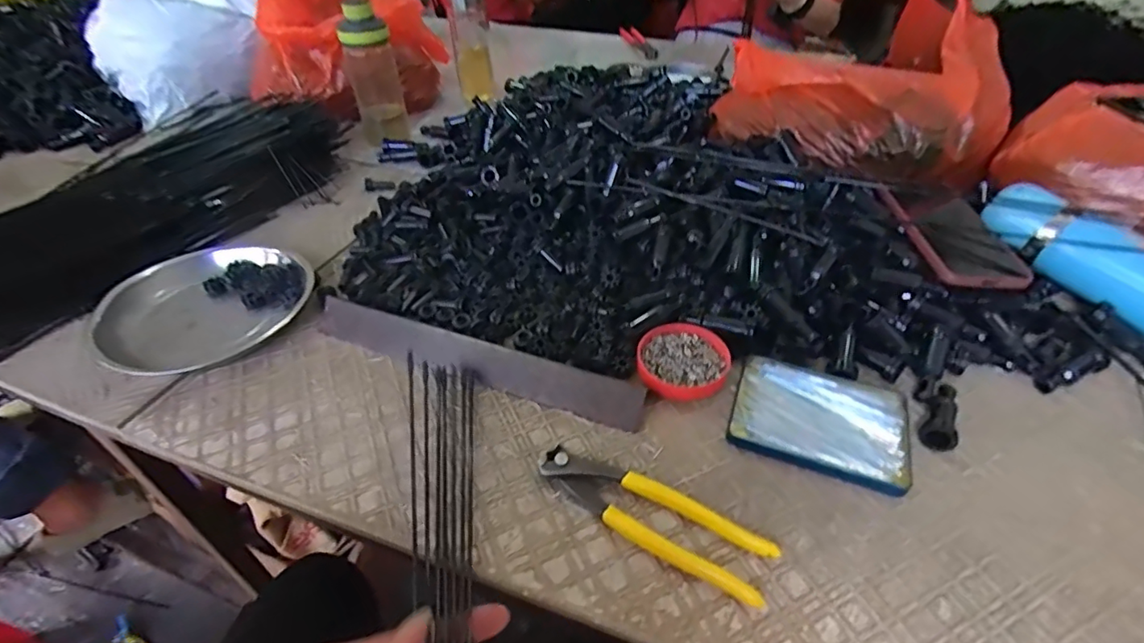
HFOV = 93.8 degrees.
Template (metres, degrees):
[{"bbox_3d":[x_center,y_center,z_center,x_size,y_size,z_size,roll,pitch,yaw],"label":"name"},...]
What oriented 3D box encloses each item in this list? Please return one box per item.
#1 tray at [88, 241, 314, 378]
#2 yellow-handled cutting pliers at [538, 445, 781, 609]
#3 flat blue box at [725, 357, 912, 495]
[{"bbox_3d":[-0.361,-0.022,0.530,0.186,0.026,0.191,-33,52,-31],"label":"tray"},{"bbox_3d":[0.053,0.131,0.367,0.161,0.020,0.044,23,47,22],"label":"yellow-handled cutting pliers"},{"bbox_3d":[0.196,0.075,0.427,0.127,0.011,0.100,17,45,17],"label":"flat blue box"}]

